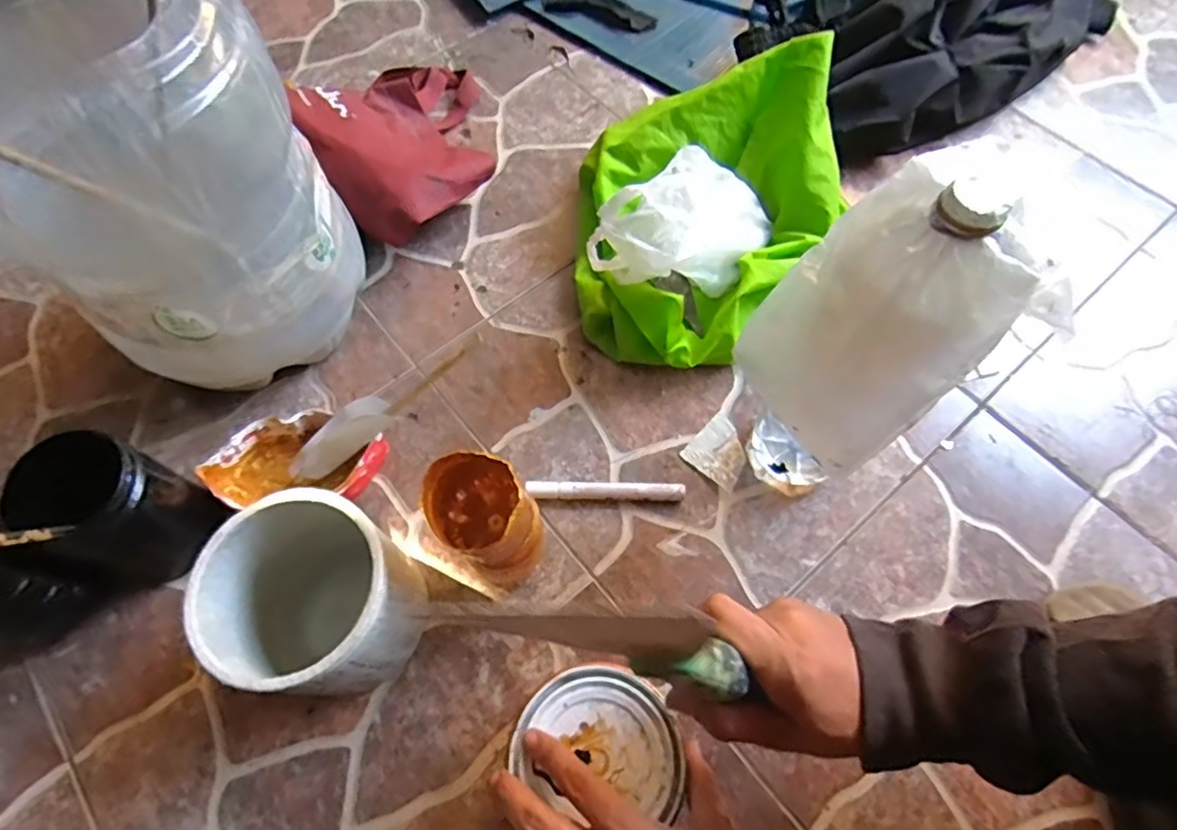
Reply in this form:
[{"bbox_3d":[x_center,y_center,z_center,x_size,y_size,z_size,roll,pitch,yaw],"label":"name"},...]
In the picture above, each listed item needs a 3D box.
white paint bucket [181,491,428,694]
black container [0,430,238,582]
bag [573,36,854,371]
[{"bbox_3d":[-0.200,0.138,0.457,0.132,0.136,0.121,0,63,1],"label":"white paint bucket"},{"bbox_3d":[-0.364,0.081,0.486,0.077,0.137,0.091,22,66,12],"label":"black container"},{"bbox_3d":[0.127,-0.198,0.612,0.277,0.141,0.296,-5,63,-1],"label":"bag"}]

